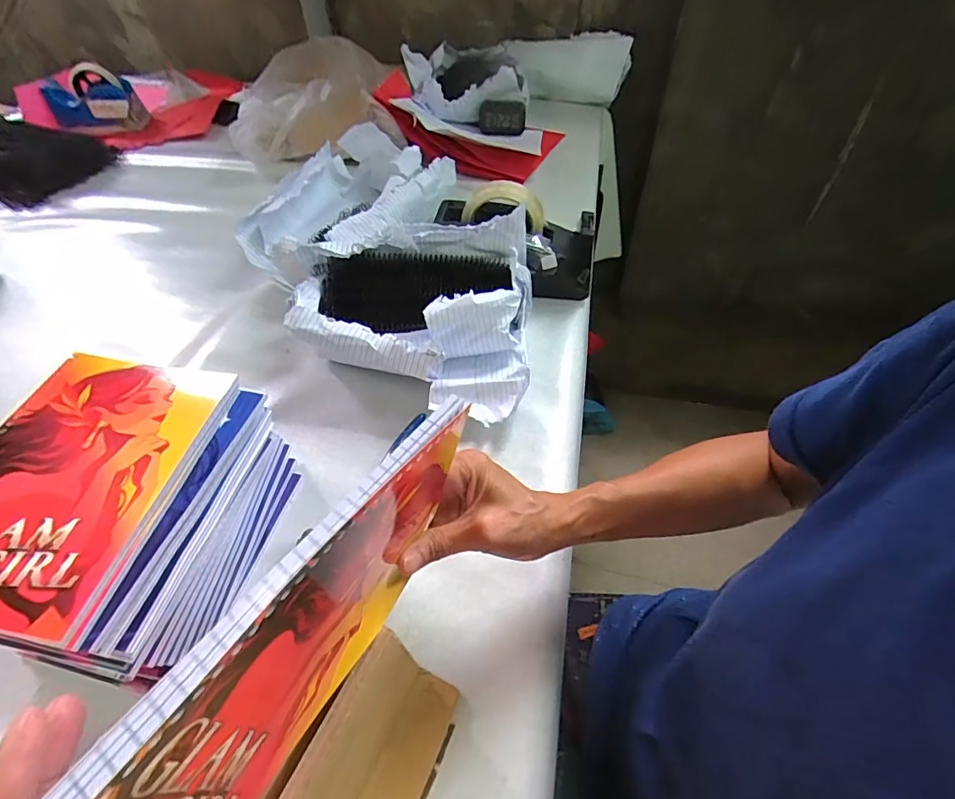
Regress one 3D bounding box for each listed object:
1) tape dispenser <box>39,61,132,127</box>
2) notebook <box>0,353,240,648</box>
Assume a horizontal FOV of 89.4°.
[{"bbox_3d":[-0.781,-0.615,0.984,0.151,0.107,0.063,-11,24,-5],"label":"tape dispenser"},{"bbox_3d":[-0.280,0.049,0.332,0.143,0.014,0.196,6,51,7],"label":"notebook"}]

